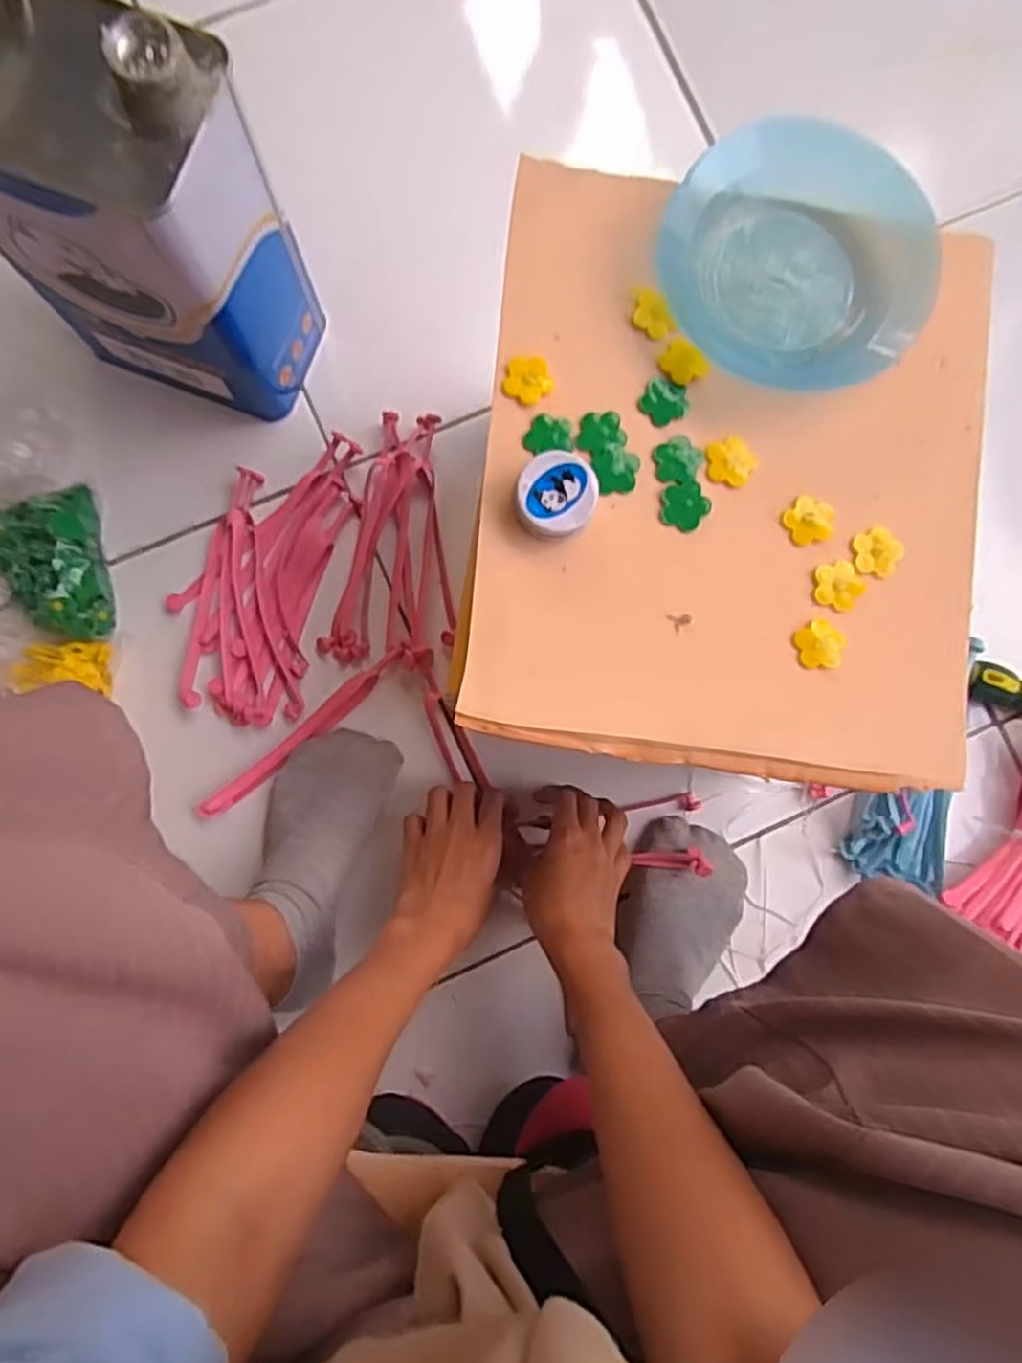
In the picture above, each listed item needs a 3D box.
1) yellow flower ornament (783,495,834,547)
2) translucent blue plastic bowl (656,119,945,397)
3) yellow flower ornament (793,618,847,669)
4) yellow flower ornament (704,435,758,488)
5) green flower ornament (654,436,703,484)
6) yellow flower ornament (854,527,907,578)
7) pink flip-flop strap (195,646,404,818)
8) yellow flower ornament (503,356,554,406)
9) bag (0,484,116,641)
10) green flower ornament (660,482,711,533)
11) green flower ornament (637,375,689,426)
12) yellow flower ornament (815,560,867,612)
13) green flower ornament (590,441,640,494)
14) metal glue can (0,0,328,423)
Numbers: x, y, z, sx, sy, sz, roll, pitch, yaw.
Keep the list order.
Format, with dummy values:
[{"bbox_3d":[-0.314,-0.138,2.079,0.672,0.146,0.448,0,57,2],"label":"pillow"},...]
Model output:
[{"bbox_3d":[0.145,-0.078,0.370,0.024,0.004,0.023,0,85,-2],"label":"yellow flower ornament"},{"bbox_3d":[0.137,-0.199,0.363,0.128,0.032,0.106,33,85,1],"label":"translucent blue plastic bowl"},{"bbox_3d":[0.146,-0.017,0.361,0.022,0.004,0.023,0,85,-2],"label":"yellow flower ornament"},{"bbox_3d":[0.106,-0.105,0.368,0.023,0.004,0.024,0,85,-2],"label":"yellow flower ornament"},{"bbox_3d":[0.081,-0.107,0.368,0.024,0.004,0.022,0,85,-2],"label":"green flower ornament"},{"bbox_3d":[0.178,-0.062,0.369,0.023,0.004,0.024,0,85,-2],"label":"yellow flower ornament"},{"bbox_3d":[-0.160,0.040,0.593,0.191,0.014,0.019,-40,88,-5],"label":"pink flip-flop strap"},{"bbox_3d":[0.009,-0.144,0.367,0.023,0.006,0.021,11,85,-1],"label":"yellow flower ornament"},{"bbox_3d":[-0.353,-0.086,0.581,0.084,0.052,0.120,-12,86,-3],"label":"bag"},{"bbox_3d":[0.082,-0.084,0.366,0.023,0.004,0.024,0,85,-2],"label":"green flower ornament"},{"bbox_3d":[0.075,-0.136,0.374,0.023,0.004,0.022,0,85,-2],"label":"green flower ornament"},{"bbox_3d":[0.157,-0.046,0.364,0.023,0.004,0.023,3,85,-2],"label":"yellow flower ornament"},{"bbox_3d":[0.050,-0.101,0.367,0.022,0.004,0.023,0,85,-2],"label":"green flower ornament"},{"bbox_3d":[-0.238,-0.295,0.500,0.169,0.268,0.116,22,85,0],"label":"metal glue can"}]

